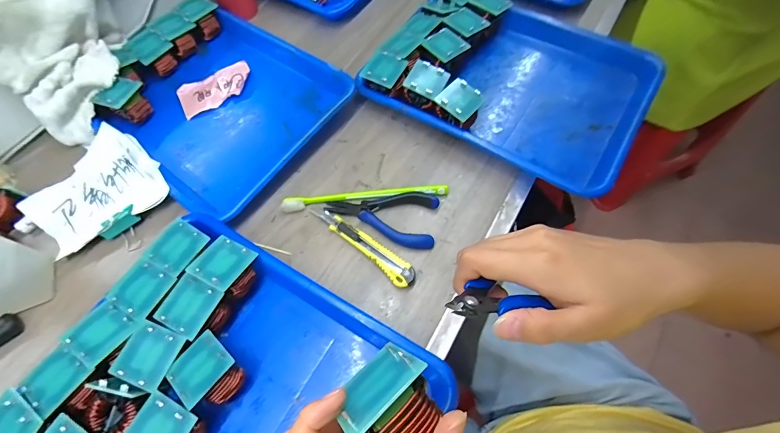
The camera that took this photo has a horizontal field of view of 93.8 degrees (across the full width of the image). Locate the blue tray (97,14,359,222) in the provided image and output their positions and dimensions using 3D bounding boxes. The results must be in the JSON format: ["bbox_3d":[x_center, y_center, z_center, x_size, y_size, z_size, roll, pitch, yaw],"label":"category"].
[{"bbox_3d":[-0.213,-0.148,0.477,0.271,0.031,0.245,35,70,18],"label":"blue tray"}]

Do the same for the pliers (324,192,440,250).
[{"bbox_3d":[-0.011,-0.001,0.401,0.121,0.016,0.061,6,64,6],"label":"pliers"}]

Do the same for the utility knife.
[{"bbox_3d":[-0.028,0.028,0.393,0.133,0.011,0.024,39,71,19],"label":"utility knife"}]

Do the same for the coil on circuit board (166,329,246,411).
[{"bbox_3d":[-0.157,0.139,0.321,0.054,0.047,0.052,36,70,18],"label":"coil on circuit board"}]

